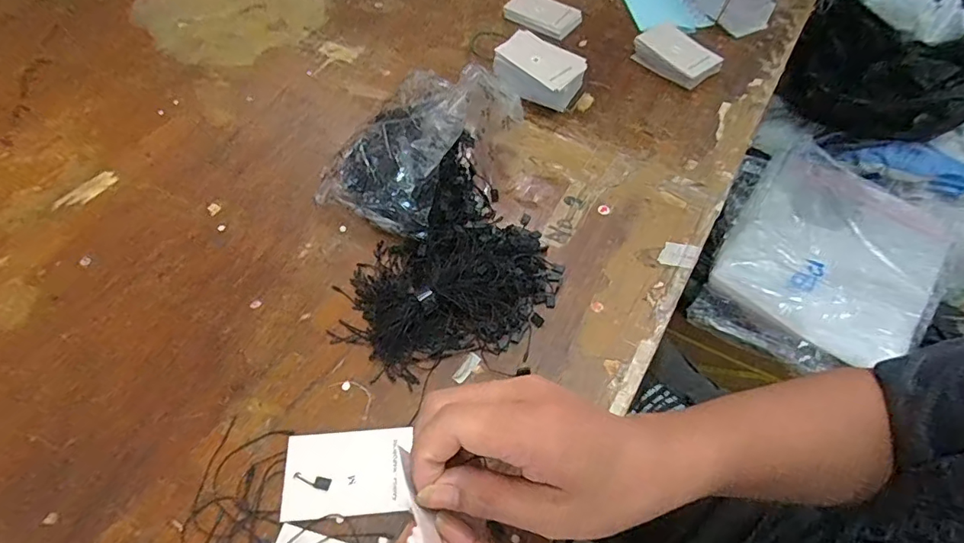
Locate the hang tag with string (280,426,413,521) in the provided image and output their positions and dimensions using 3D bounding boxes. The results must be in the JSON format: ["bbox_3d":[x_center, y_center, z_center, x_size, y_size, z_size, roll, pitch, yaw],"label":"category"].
[{"bbox_3d":[-0.086,0.127,0.313,0.077,0.005,0.050,-3,58,-4],"label":"hang tag with string"}]

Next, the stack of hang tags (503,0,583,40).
[{"bbox_3d":[0.076,-0.315,0.598,0.087,0.010,0.064,34,63,18],"label":"stack of hang tags"}]

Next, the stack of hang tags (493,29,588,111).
[{"bbox_3d":[0.061,-0.206,0.508,0.088,0.038,0.066,37,64,19],"label":"stack of hang tags"}]

